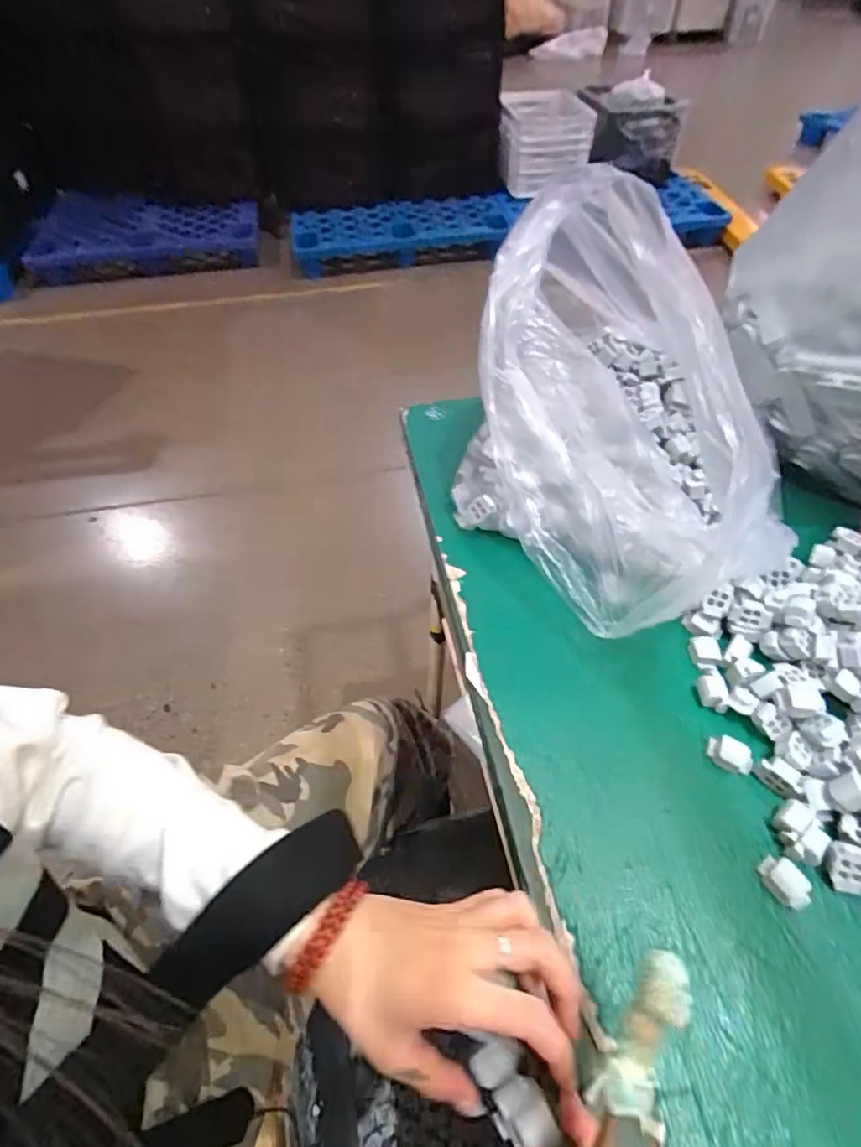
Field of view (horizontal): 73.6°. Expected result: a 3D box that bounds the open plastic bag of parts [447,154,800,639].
[{"bbox_3d":[0.151,-0.134,0.441,0.240,0.207,0.318,12,51,9],"label":"open plastic bag of parts"}]

